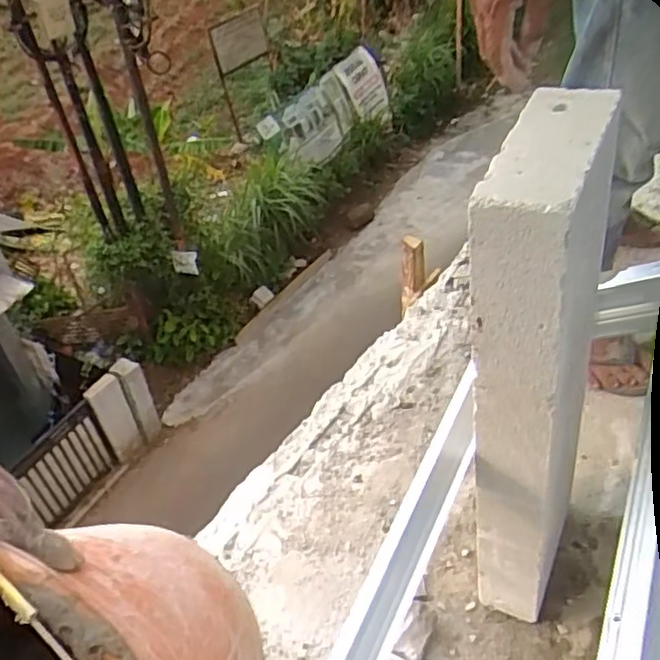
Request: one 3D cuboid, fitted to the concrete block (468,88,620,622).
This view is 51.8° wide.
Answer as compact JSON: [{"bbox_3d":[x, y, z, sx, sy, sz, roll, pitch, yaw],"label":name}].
[{"bbox_3d":[0.200,0.063,0.714,0.103,0.567,0.206,11,46,18],"label":"concrete block"}]

